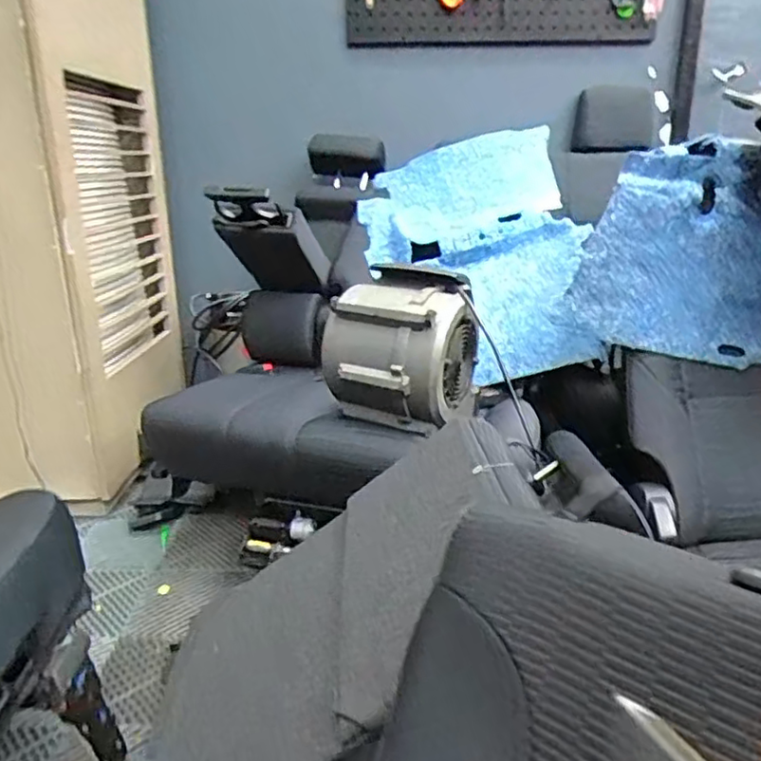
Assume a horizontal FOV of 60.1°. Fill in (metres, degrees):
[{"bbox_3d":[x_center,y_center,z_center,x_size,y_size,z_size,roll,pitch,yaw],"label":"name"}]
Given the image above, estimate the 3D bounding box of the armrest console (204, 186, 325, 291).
[{"bbox_3d":[-0.272,-0.312,1.593,0.192,0.075,0.538,2,-11,5],"label":"armrest console"}]

